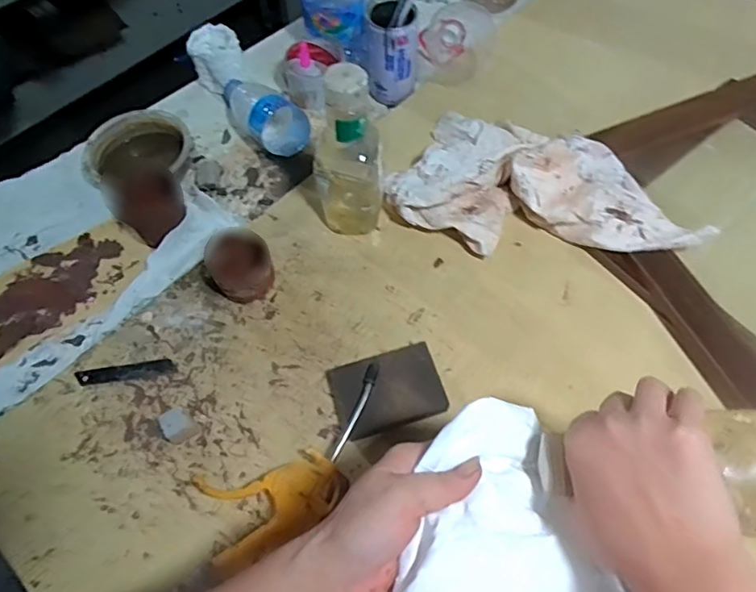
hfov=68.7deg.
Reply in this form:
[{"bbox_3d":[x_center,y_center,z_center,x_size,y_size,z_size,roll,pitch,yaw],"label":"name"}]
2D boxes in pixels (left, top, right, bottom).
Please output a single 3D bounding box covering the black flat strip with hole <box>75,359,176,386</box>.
[{"bbox_3d":[-0.256,0.076,0.563,0.095,0.004,0.016,-9,61,-4],"label":"black flat strip with hole"}]

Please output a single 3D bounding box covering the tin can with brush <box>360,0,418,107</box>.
[{"bbox_3d":[0.014,-0.330,0.712,0.075,0.141,0.079,-1,61,1],"label":"tin can with brush"}]

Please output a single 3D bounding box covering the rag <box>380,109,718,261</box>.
[{"bbox_3d":[0.193,-0.114,0.622,0.330,0.066,0.179,22,64,13],"label":"rag"}]

